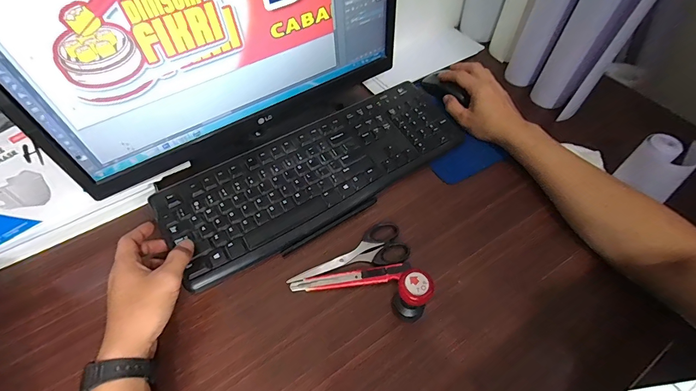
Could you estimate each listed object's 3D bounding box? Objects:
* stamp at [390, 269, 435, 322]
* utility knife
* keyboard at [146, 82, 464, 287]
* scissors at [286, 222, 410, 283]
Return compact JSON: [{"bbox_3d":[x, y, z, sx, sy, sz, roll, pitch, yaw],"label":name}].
[{"bbox_3d":[0.068,0.109,0.367,0.035,0.072,0.034,0,55,0],"label":"stamp"},{"bbox_3d":[0.003,0.099,0.411,0.140,0.014,0.019,-6,55,-5],"label":"utility knife"},{"bbox_3d":[-0.037,-0.042,0.495,0.439,0.029,0.148,-29,60,-17],"label":"keyboard"},{"bbox_3d":[0.000,0.073,0.431,0.149,0.013,0.055,-13,56,-10],"label":"scissors"}]

